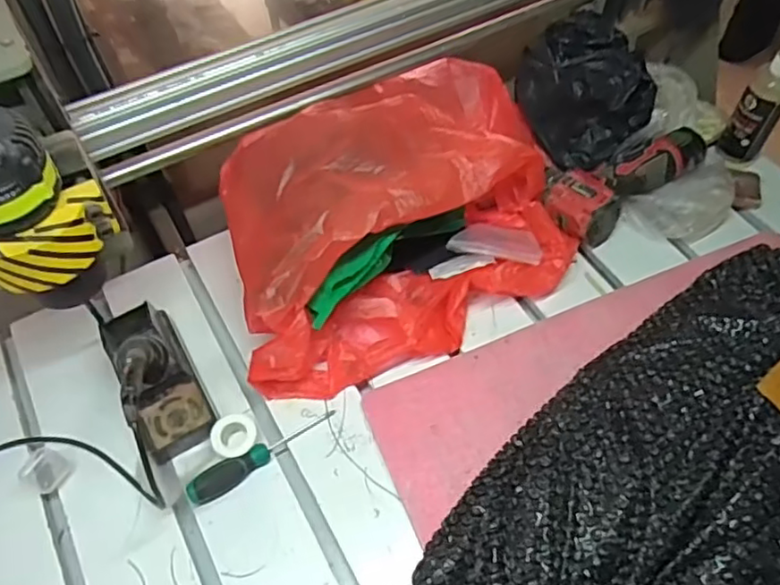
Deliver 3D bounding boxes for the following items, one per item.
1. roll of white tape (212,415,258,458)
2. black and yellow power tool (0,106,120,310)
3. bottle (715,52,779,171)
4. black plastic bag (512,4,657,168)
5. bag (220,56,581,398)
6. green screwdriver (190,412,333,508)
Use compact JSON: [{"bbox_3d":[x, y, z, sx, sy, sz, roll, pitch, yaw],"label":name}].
[{"bbox_3d":[-0.151,0.143,0.612,0.040,0.028,0.040,0,55,0],"label":"roll of white tape"},{"bbox_3d":[-0.276,-0.055,0.472,0.095,0.158,0.094,10,58,7],"label":"black and yellow power tool"},{"bbox_3d":[0.446,-0.223,0.745,0.041,0.155,0.041,-13,56,-9],"label":"bottle"},{"bbox_3d":[0.246,-0.248,0.765,0.156,0.122,0.146,-31,62,-18],"label":"black plastic bag"},{"bbox_3d":[0.014,-0.095,0.693,0.419,0.174,0.280,-26,58,-17],"label":"bag"},{"bbox_3d":[-0.122,0.156,0.608,0.151,0.027,0.022,-28,59,-18],"label":"green screwdriver"}]

